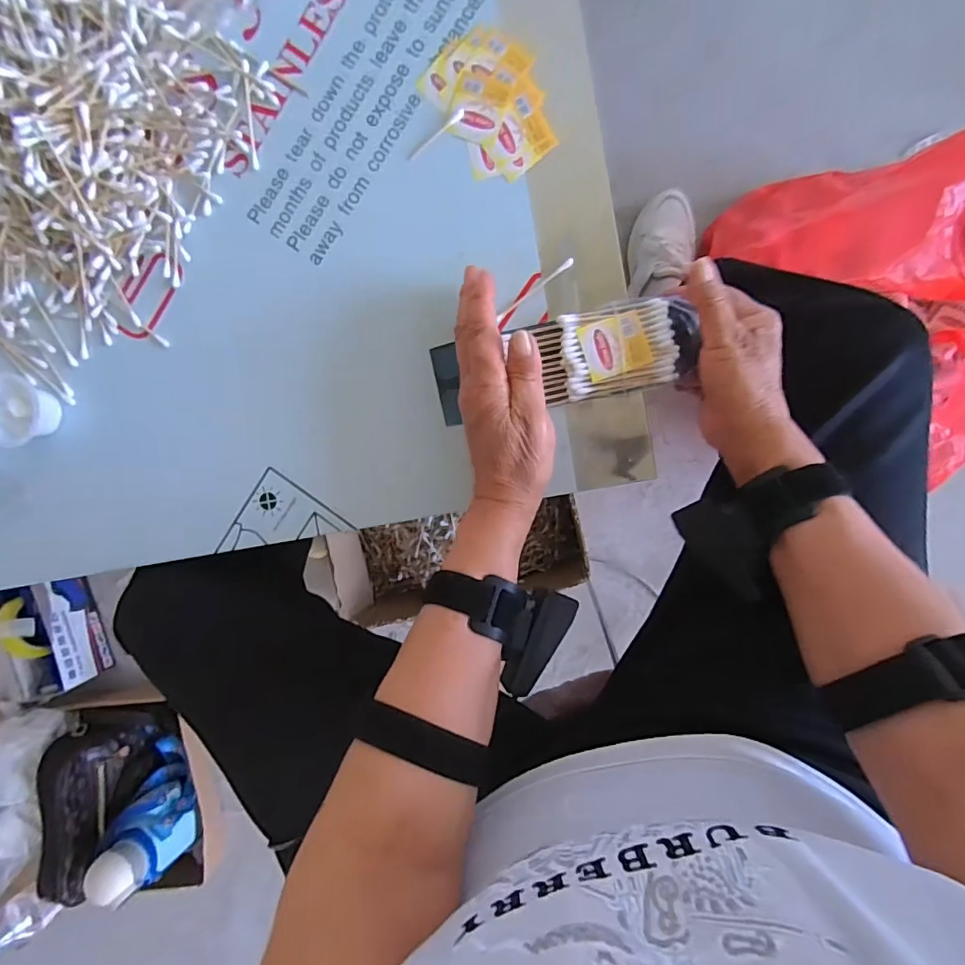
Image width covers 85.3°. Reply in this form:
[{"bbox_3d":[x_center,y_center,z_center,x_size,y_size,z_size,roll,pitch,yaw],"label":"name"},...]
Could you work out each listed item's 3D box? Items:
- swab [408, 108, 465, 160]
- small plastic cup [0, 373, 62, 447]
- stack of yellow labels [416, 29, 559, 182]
[{"bbox_3d":[-0.034,-0.251,0.376,0.049,0.004,0.007,-36,89,6],"label":"swab"},{"bbox_3d":[-0.356,-0.053,0.401,0.047,0.025,0.050,0,93,6],"label":"small plastic cup"},{"bbox_3d":[0.008,-0.270,0.371,0.071,0.004,0.101,-31,90,7],"label":"stack of yellow labels"}]

